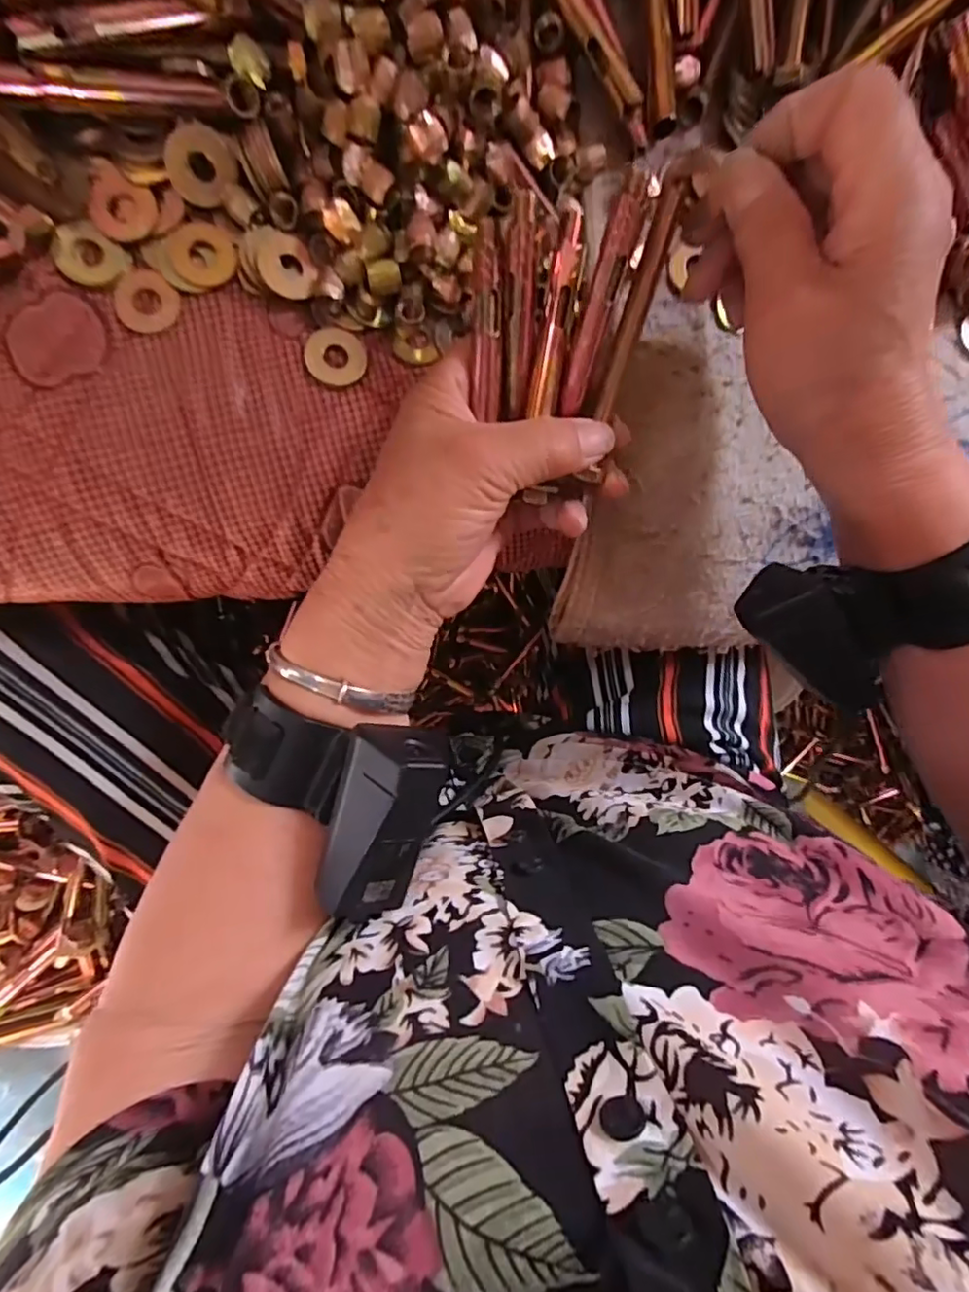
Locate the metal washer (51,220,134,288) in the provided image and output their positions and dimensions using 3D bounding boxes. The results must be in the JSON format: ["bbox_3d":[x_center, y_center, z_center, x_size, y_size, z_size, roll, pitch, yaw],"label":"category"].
[{"bbox_3d":[-0.156,-0.153,0.228,0.028,0.006,0.022,35,91,-5],"label":"metal washer"}]

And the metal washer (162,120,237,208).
[{"bbox_3d":[-0.111,-0.187,0.228,0.024,0.004,0.026,-8,118,-15],"label":"metal washer"}]

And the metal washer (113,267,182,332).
[{"bbox_3d":[-0.134,-0.137,0.231,0.025,0.004,0.024,0,93,-4],"label":"metal washer"}]

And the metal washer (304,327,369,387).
[{"bbox_3d":[-0.062,-0.121,0.243,0.024,0.005,0.025,-2,93,-3],"label":"metal washer"}]

